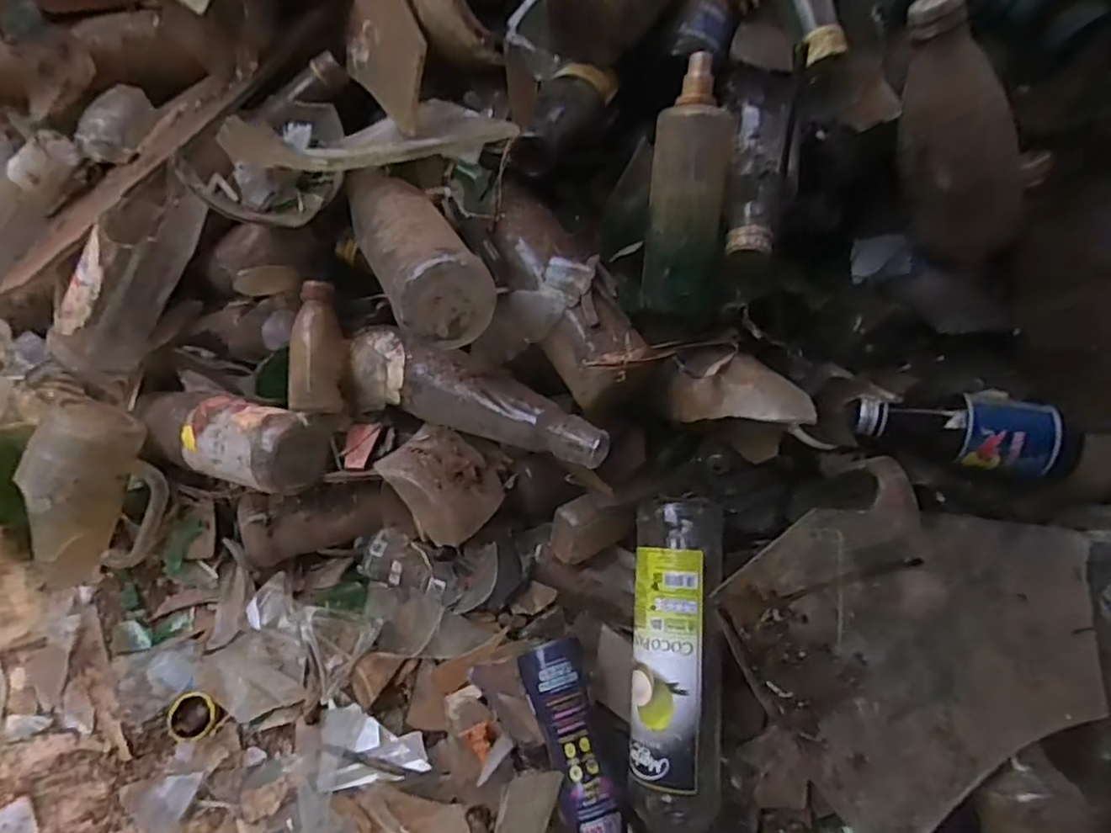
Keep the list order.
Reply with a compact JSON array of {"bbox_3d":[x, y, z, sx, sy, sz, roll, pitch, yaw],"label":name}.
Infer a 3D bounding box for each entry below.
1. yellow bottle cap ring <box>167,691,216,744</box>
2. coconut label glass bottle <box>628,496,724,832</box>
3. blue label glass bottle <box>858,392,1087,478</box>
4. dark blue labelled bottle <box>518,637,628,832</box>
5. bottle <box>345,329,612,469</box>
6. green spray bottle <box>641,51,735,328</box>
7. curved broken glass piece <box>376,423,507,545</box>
[{"bbox_3d":[-0.274,0.226,0.479,0.038,0.007,0.035,0,64,0],"label":"yellow bottle cap ring"},{"bbox_3d":[0.080,0.197,0.419,0.060,0.052,0.281,3,82,2],"label":"coconut label glass bottle"},{"bbox_3d":[0.280,0.009,0.437,0.131,0.044,0.045,9,63,23],"label":"blue label glass bottle"},{"bbox_3d":[0.015,0.232,0.416,0.043,0.033,0.158,-12,64,-8],"label":"dark blue labelled bottle"},{"bbox_3d":[-0.057,-0.009,0.475,0.212,0.060,0.058,20,91,22],"label":"bottle"},{"bbox_3d":[0.084,-0.132,0.389,0.054,0.050,0.148,1,103,1],"label":"green spray bottle"},{"bbox_3d":[-0.086,0.050,0.488,0.065,0.026,0.085,-37,70,-19],"label":"curved broken glass piece"}]

